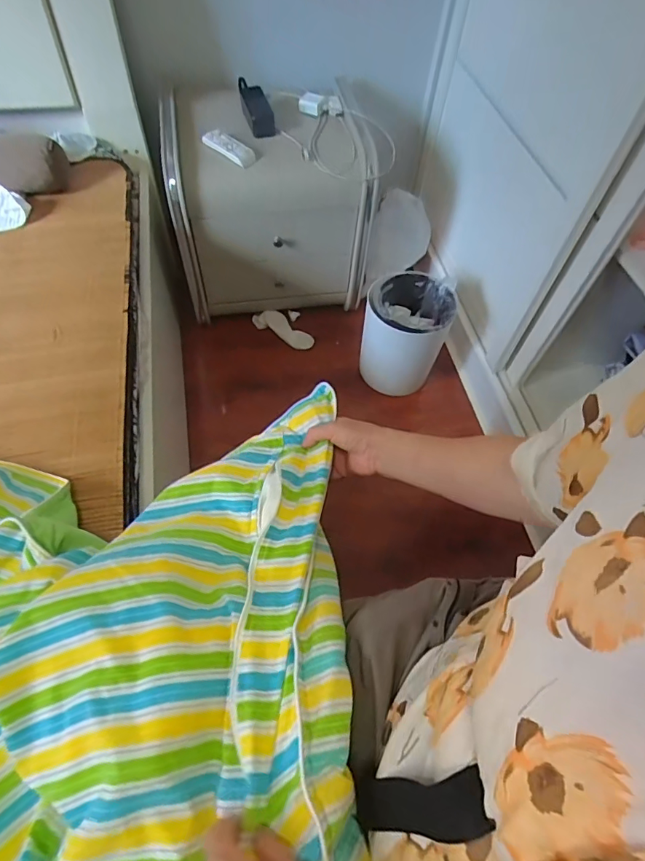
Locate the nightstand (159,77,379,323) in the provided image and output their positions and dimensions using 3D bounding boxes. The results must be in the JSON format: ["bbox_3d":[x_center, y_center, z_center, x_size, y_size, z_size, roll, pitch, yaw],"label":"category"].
[{"bbox_3d":[-0.139,-0.612,1.275,0.492,0.411,0.359,-8,59,-8],"label":"nightstand"}]

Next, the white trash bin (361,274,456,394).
[{"bbox_3d":[0.210,-0.245,1.217,0.189,0.263,0.182,22,60,10],"label":"white trash bin"}]

